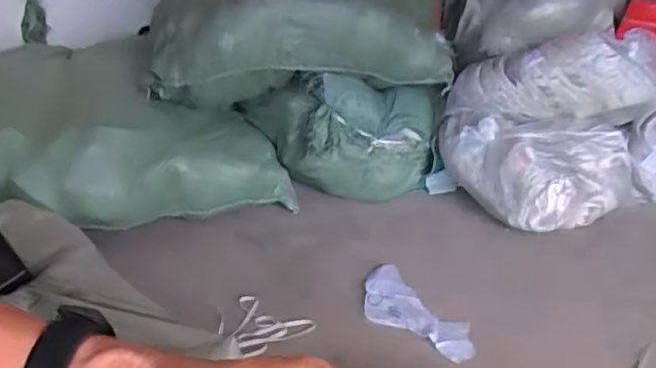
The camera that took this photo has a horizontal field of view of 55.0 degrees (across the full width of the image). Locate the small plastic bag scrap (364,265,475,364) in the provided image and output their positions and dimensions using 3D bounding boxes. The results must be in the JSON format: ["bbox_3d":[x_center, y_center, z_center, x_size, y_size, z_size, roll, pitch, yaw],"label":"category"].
[{"bbox_3d":[0.167,0.240,1.203,0.140,0.036,0.351,-16,28,-28],"label":"small plastic bag scrap"}]

